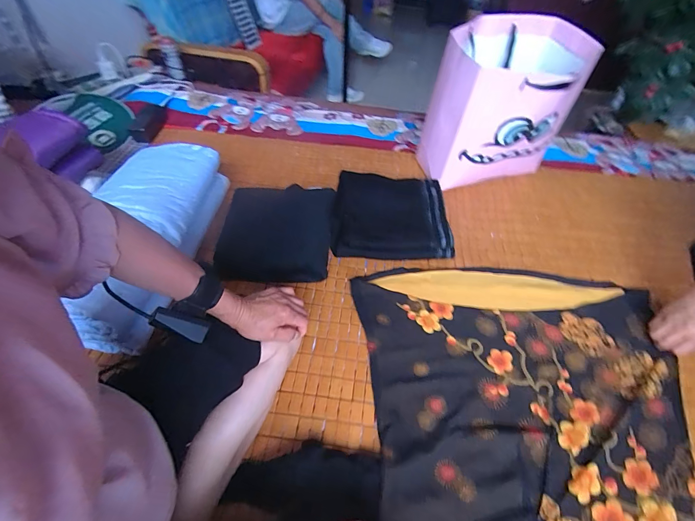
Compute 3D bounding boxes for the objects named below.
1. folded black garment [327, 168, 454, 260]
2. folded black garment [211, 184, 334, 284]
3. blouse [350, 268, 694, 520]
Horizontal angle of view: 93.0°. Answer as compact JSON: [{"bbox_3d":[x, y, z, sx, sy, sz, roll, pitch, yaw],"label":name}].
[{"bbox_3d":[0.100,-0.117,0.801,0.263,0.059,0.252,3,51,-1],"label":"folded black garment"},{"bbox_3d":[-0.157,-0.072,0.757,0.234,0.053,0.286,1,51,-3],"label":"folded black garment"},{"bbox_3d":[0.294,0.316,0.492,0.551,0.030,0.745,4,51,0],"label":"blouse"}]

